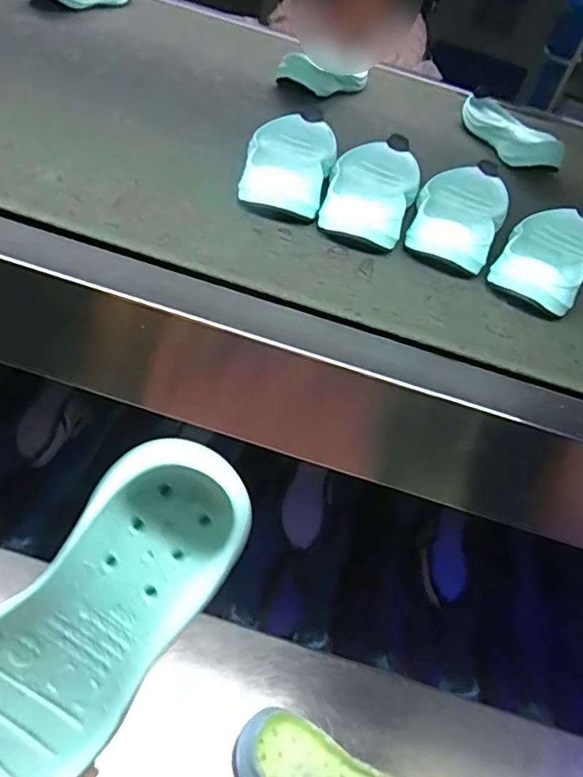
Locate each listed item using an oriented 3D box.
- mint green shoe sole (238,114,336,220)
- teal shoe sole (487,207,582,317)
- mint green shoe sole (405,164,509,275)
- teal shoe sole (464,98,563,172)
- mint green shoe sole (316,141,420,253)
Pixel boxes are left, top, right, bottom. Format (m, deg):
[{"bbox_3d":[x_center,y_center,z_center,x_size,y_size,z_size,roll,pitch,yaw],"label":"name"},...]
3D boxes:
[{"bbox_3d":[-0.002,-0.209,0.515,0.075,0.036,0.173,9,41,3],"label":"mint green shoe sole"},{"bbox_3d":[0.233,-0.123,0.495,0.078,0.036,0.182,25,44,21],"label":"teal shoe sole"},{"bbox_3d":[0.154,-0.163,0.512,0.076,0.038,0.192,19,43,15],"label":"mint green shoe sole"},{"bbox_3d":[0.281,-0.334,0.739,0.067,0.047,0.181,-3,42,-10],"label":"teal shoe sole"},{"bbox_3d":[0.074,-0.183,0.515,0.076,0.035,0.182,15,42,10],"label":"mint green shoe sole"}]

